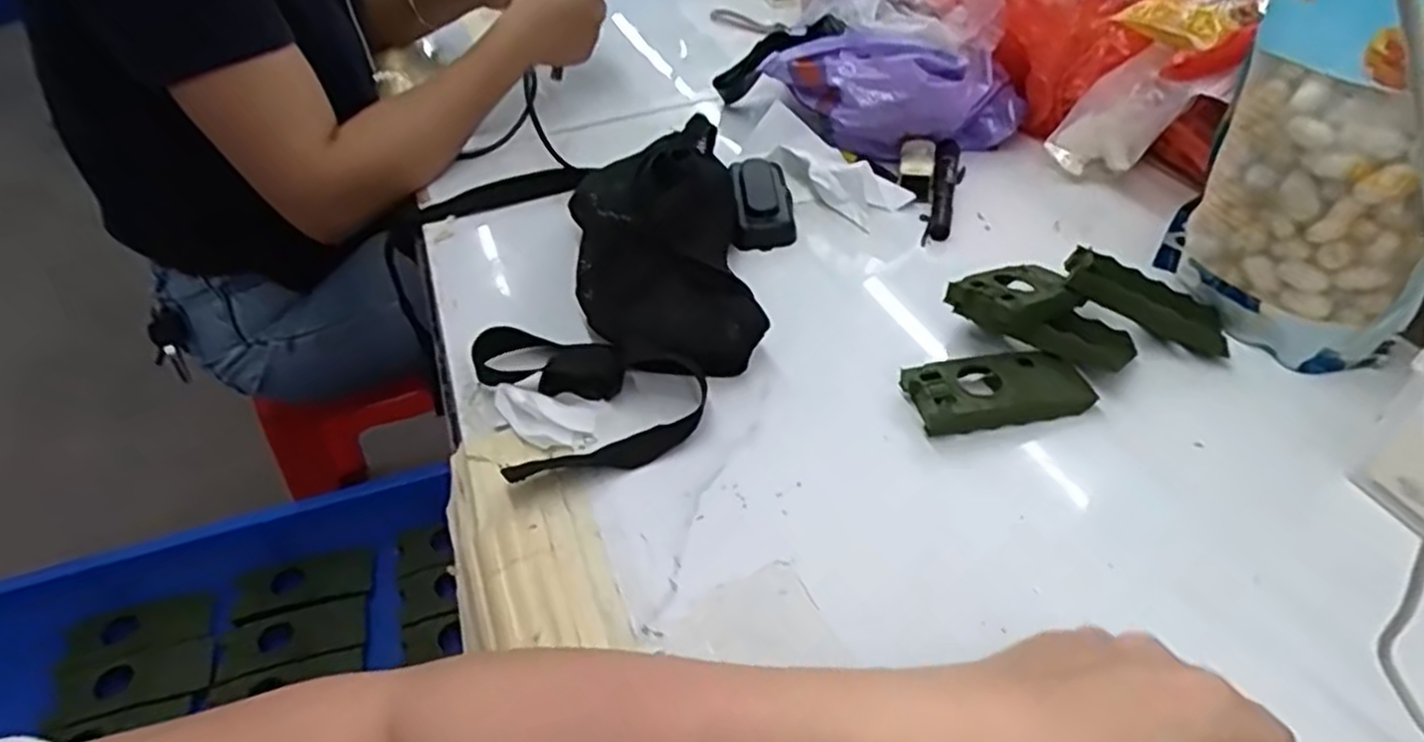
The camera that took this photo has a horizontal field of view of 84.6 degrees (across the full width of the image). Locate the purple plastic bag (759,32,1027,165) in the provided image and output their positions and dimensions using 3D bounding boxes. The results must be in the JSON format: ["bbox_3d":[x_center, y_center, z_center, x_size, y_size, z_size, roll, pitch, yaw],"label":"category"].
[{"bbox_3d":[0.158,-0.245,0.678,0.221,0.078,0.109,7,43,10],"label":"purple plastic bag"}]

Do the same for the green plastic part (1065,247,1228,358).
[{"bbox_3d":[0.280,-0.048,0.503,0.101,0.019,0.043,30,49,8],"label":"green plastic part"}]

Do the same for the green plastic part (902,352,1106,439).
[{"bbox_3d":[0.170,0.012,0.465,0.103,0.016,0.048,-9,43,-7],"label":"green plastic part"}]

